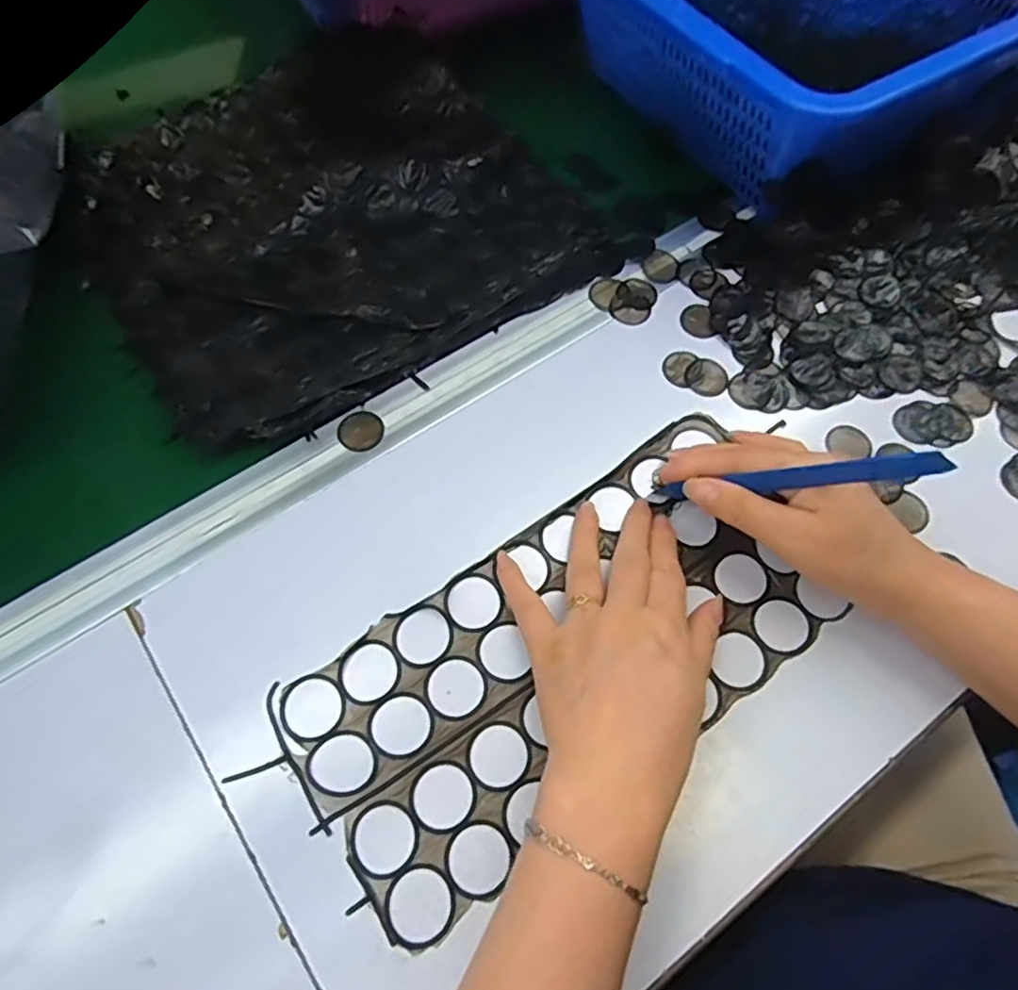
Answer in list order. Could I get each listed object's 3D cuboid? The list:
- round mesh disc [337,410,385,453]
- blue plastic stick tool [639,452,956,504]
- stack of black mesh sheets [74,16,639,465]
[{"bbox_3d":[-0.092,-0.040,0.422,0.027,0.004,0.028,1,65,-2],"label":"round mesh disc"},{"bbox_3d":[0.136,-0.007,0.345,0.012,0.155,0.008,27,68,-36],"label":"blue plastic stick tool"},{"bbox_3d":[-0.131,-0.207,0.490,0.324,0.036,0.306,-32,70,-16],"label":"stack of black mesh sheets"}]

